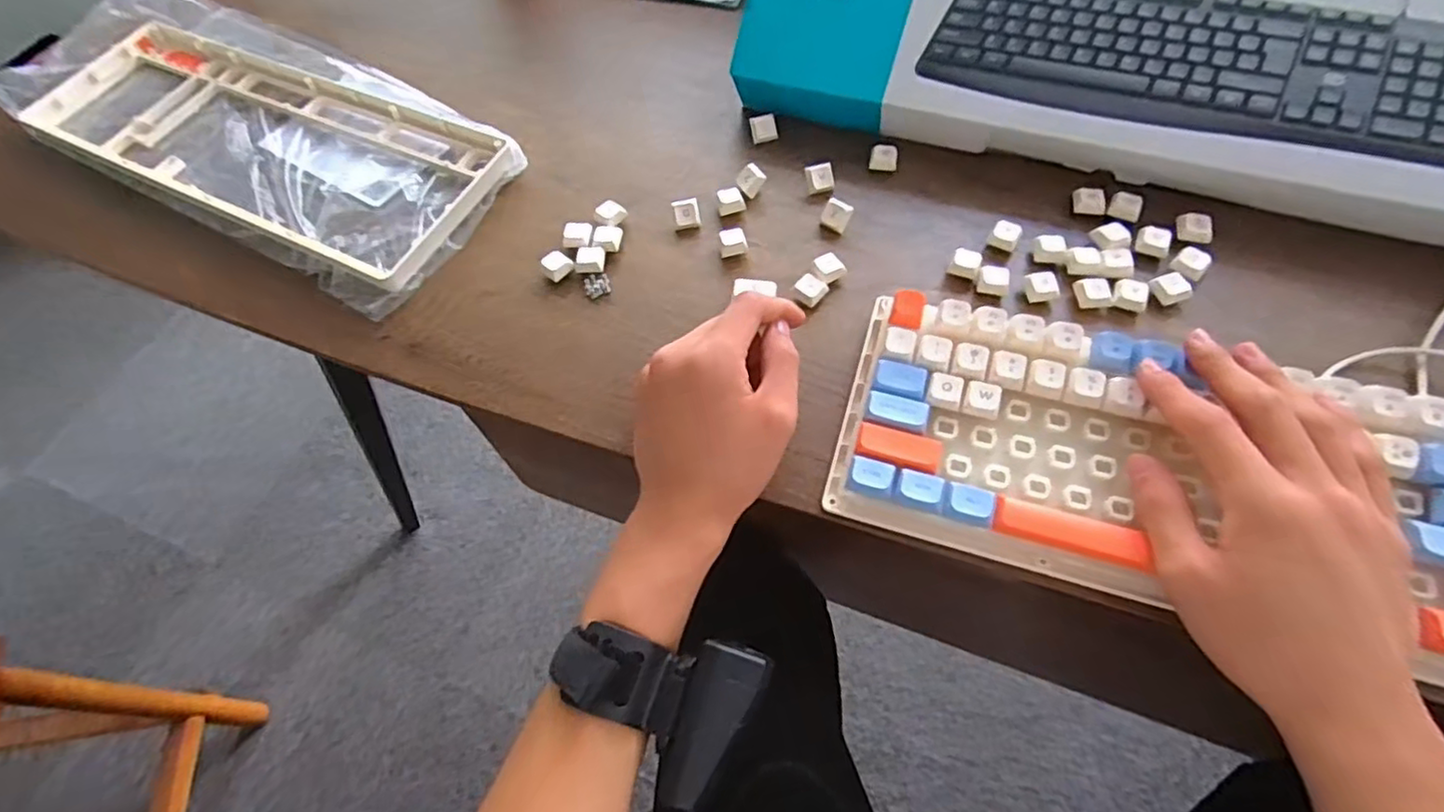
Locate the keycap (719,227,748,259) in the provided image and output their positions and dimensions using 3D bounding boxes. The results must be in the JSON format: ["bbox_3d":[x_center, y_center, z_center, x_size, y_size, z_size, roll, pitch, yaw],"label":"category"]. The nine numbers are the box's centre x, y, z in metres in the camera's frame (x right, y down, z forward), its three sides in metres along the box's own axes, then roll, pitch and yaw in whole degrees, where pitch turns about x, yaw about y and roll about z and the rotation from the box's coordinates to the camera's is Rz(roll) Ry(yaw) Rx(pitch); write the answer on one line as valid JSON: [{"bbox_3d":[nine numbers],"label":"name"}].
[{"bbox_3d":[0.007,-0.106,0.433,0.017,0.012,0.019,-13,61,-3],"label":"keycap"}]

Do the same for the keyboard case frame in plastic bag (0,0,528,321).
[{"bbox_3d":[-0.366,-0.227,0.519,0.450,0.027,0.186,27,66,18],"label":"keyboard case frame in plastic bag"}]

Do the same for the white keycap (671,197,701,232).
[{"bbox_3d":[-0.024,-0.130,0.446,0.018,0.015,0.014,-5,61,1],"label":"white keycap"}]

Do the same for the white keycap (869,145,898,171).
[{"bbox_3d":[0.113,-0.173,0.460,0.018,0.010,0.018,8,62,9],"label":"white keycap"}]

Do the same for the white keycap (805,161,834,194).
[{"bbox_3d":[0.068,-0.156,0.452,0.018,0.013,0.016,-10,61,-1],"label":"white keycap"}]

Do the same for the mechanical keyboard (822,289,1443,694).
[{"bbox_3d":[0.256,0.040,0.315,0.392,0.048,0.125,13,60,12],"label":"mechanical keyboard"}]

